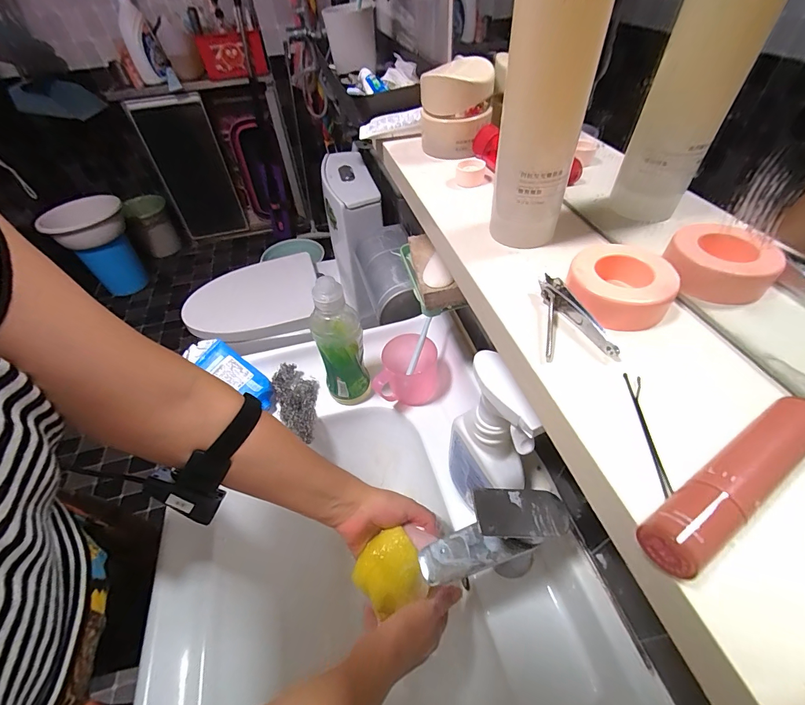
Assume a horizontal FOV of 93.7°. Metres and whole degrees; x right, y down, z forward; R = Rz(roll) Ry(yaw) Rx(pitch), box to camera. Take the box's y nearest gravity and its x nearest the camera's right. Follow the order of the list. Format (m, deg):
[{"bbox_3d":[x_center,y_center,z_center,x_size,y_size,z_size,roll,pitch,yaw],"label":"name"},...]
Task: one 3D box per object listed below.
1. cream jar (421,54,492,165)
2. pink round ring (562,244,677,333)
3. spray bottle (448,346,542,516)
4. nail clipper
[{"bbox_3d":[0.047,-0.217,0.339,0.062,0.066,0.067,0,49,5],"label":"cream jar"},{"bbox_3d":[0.114,-0.035,0.200,0.048,0.017,0.050,20,54,21],"label":"pink round ring"},{"bbox_3d":[0.091,0.101,0.412,0.045,0.237,0.100,-27,52,-18],"label":"spray bottle"},{"bbox_3d":[0.089,-0.018,0.195,0.032,0.017,0.054,3,49,8],"label":"nail clipper"}]

